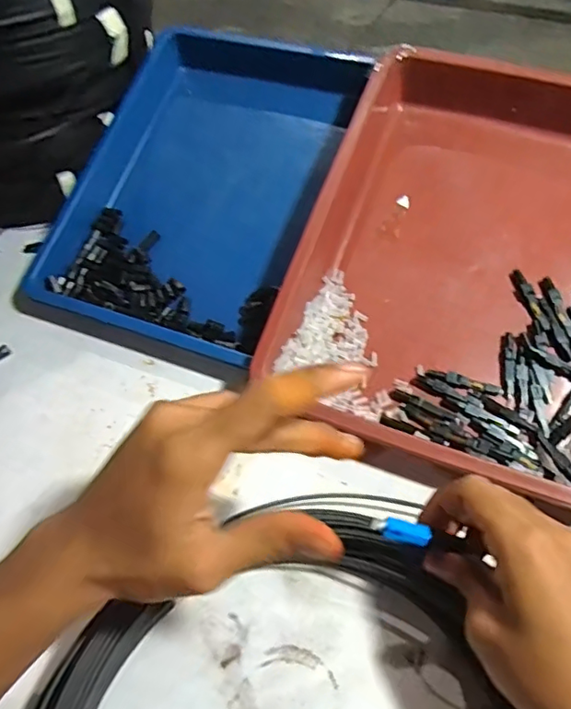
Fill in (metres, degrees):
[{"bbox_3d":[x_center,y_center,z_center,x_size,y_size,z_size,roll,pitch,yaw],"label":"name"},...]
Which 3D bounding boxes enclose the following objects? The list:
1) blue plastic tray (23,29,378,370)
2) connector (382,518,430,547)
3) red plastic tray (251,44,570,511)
[{"bbox_3d":[-0.073,-0.164,0.520,0.214,0.043,0.329,20,75,8],"label":"blue plastic tray"},{"bbox_3d":[0.066,0.098,0.305,0.027,0.005,0.010,15,48,-6],"label":"connector"},{"bbox_3d":[0.165,-0.099,0.465,0.264,0.069,0.378,18,73,12],"label":"red plastic tray"}]

